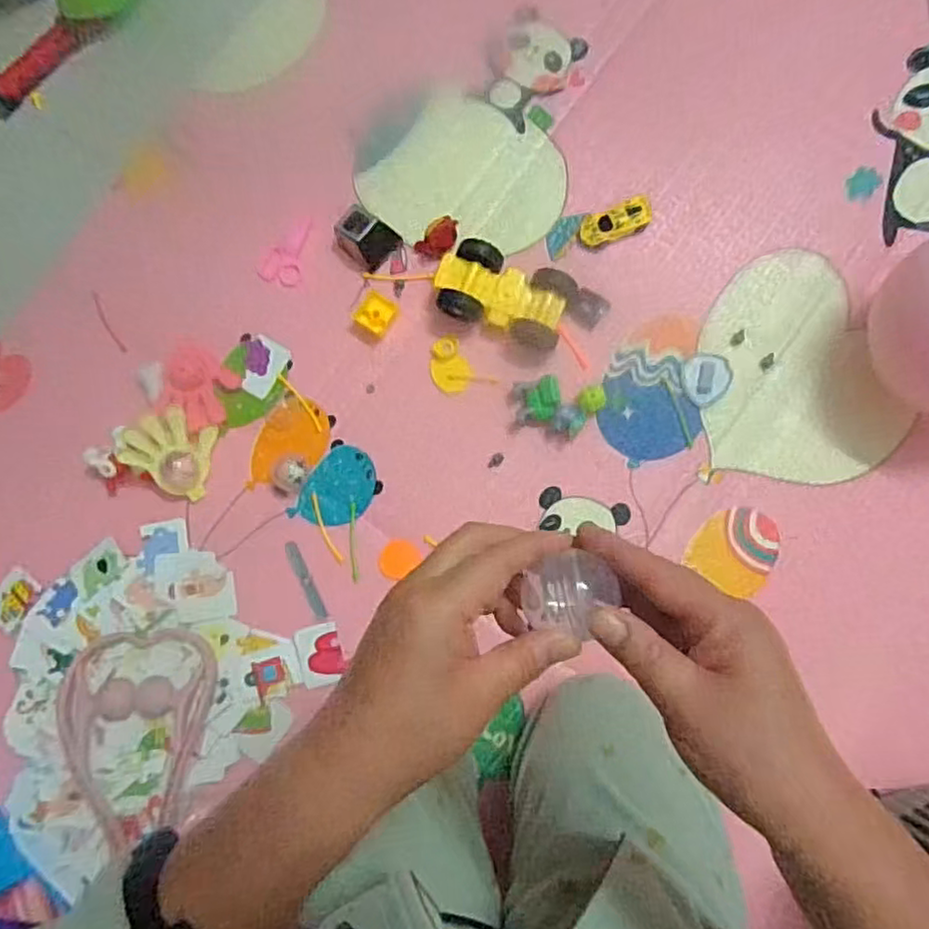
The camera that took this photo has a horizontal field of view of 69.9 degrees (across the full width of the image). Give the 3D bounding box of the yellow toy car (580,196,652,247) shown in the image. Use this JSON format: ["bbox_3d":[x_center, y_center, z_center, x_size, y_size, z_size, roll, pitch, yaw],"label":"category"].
[{"bbox_3d":[0.177,-0.281,0.773,0.083,0.023,0.037,-24,82,2],"label":"yellow toy car"}]

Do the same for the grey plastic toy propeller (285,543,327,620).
[{"bbox_3d":[-0.184,0.132,0.766,0.017,0.004,0.094,-28,82,2],"label":"grey plastic toy propeller"}]

